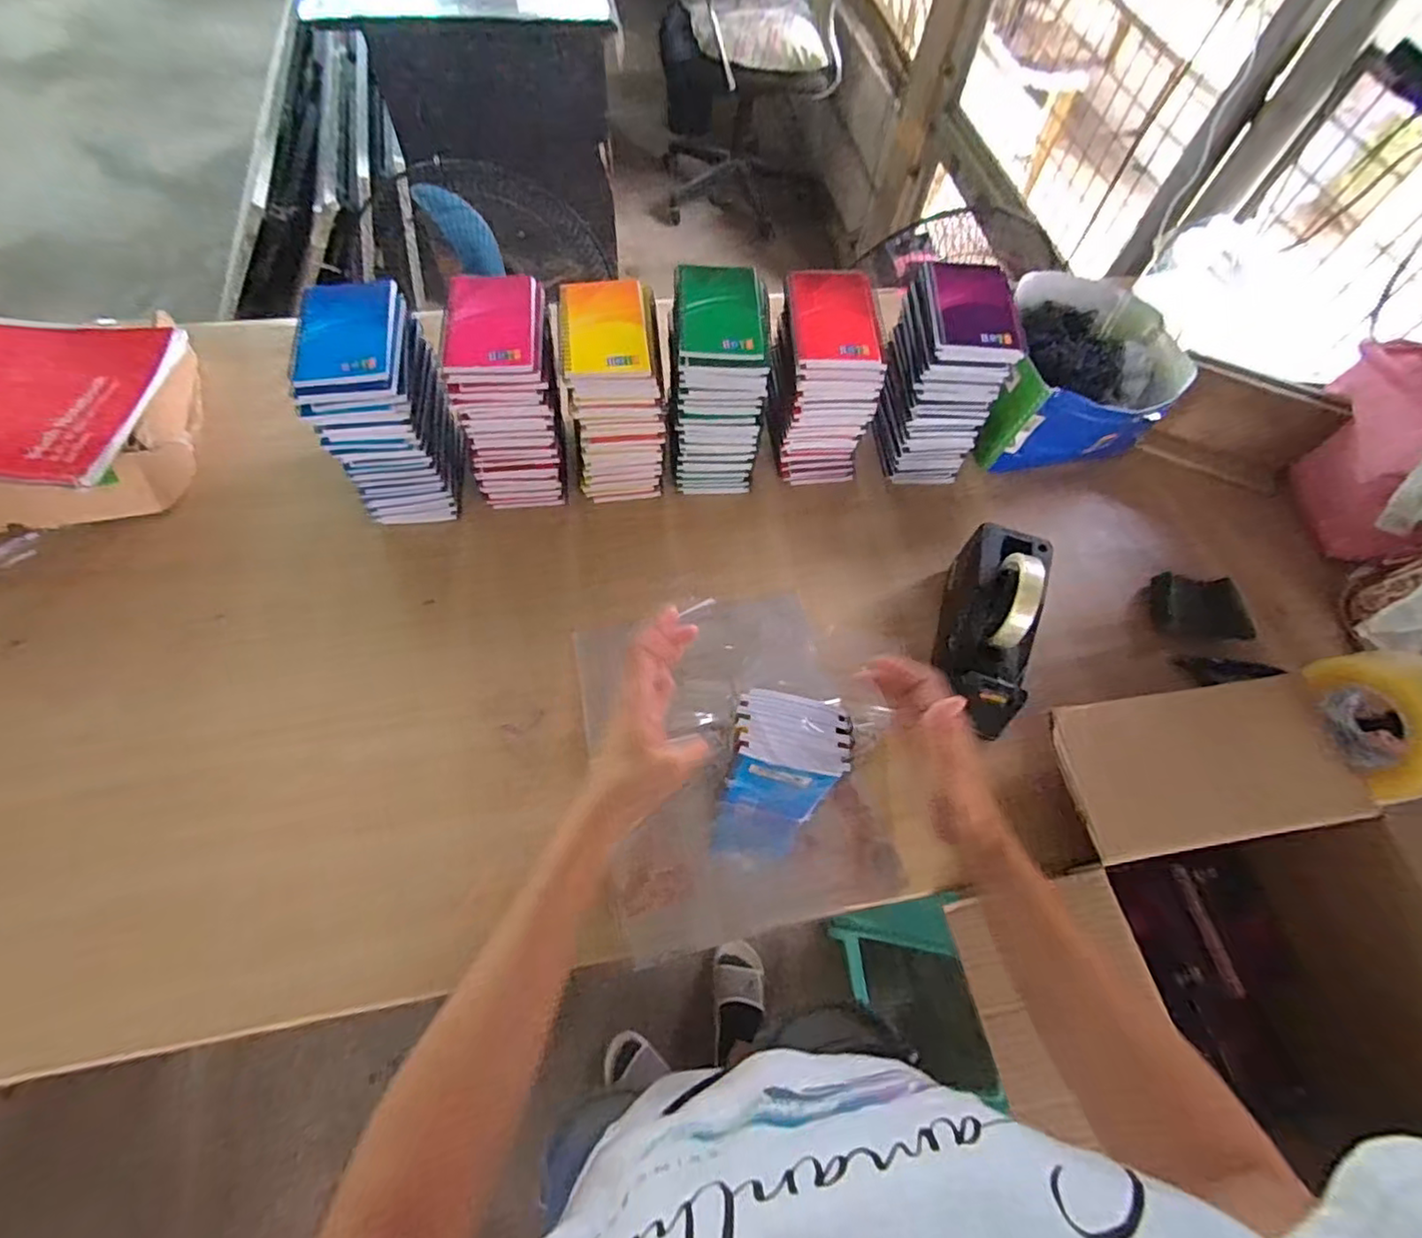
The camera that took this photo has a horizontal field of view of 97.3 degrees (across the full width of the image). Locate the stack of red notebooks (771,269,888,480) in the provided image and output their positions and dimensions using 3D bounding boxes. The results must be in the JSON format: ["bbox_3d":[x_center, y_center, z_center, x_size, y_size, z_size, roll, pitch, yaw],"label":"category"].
[{"bbox_3d":[0.127,-0.262,0.709,0.113,0.199,0.128,5,63,-1],"label":"stack of red notebooks"}]

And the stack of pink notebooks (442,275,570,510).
[{"bbox_3d":[-0.214,-0.238,0.683,0.099,0.197,0.144,-5,63,-7],"label":"stack of pink notebooks"}]

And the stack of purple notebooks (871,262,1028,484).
[{"bbox_3d":[0.273,-0.282,0.740,0.116,0.206,0.132,3,63,-2],"label":"stack of purple notebooks"}]

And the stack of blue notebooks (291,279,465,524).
[{"bbox_3d":[-0.337,-0.216,0.657,0.103,0.190,0.150,-8,64,-8],"label":"stack of blue notebooks"}]

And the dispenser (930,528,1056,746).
[{"bbox_3d":[0.283,0.003,0.622,0.082,0.123,0.198,16,63,4],"label":"dispenser"}]

